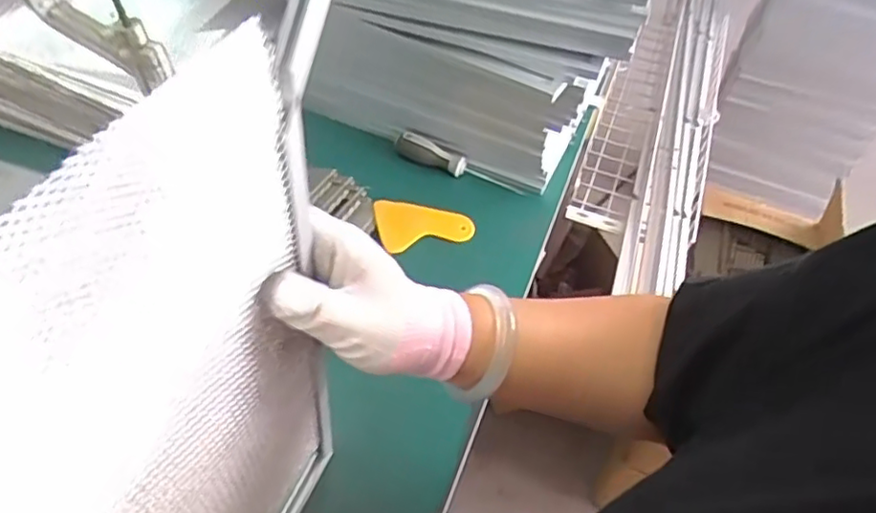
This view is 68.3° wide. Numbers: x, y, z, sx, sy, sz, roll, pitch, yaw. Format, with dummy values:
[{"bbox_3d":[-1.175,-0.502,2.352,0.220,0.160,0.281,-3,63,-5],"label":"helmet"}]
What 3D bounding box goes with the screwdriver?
[{"bbox_3d":[0.026,-0.110,0.749,0.152,0.030,0.024,18,49,10],"label":"screwdriver"}]

